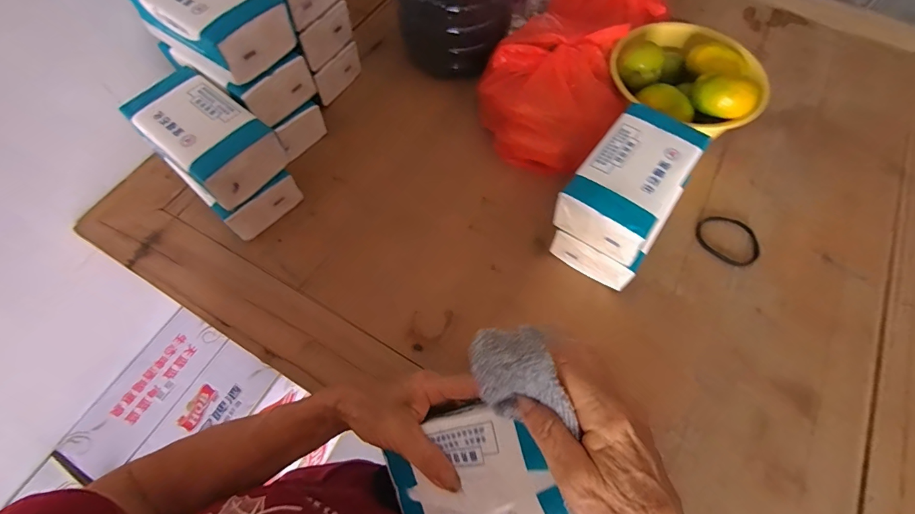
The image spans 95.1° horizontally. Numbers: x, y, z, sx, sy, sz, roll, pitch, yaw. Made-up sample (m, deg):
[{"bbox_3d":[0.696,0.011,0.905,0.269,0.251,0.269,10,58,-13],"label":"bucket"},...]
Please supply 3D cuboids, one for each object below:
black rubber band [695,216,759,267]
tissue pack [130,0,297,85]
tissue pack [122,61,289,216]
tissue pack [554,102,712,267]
[{"bbox_3d":[0.330,-0.024,0.508,0.074,0.008,0.064,37,69,18],"label":"black rubber band"},{"bbox_3d":[-0.274,-0.268,0.464,0.158,0.058,0.096,35,69,15],"label":"tissue pack"},{"bbox_3d":[-0.280,-0.135,0.468,0.154,0.056,0.090,37,70,16],"label":"tissue pack"},{"bbox_3d":[0.179,-0.079,0.434,0.090,0.053,0.155,35,69,15],"label":"tissue pack"}]

